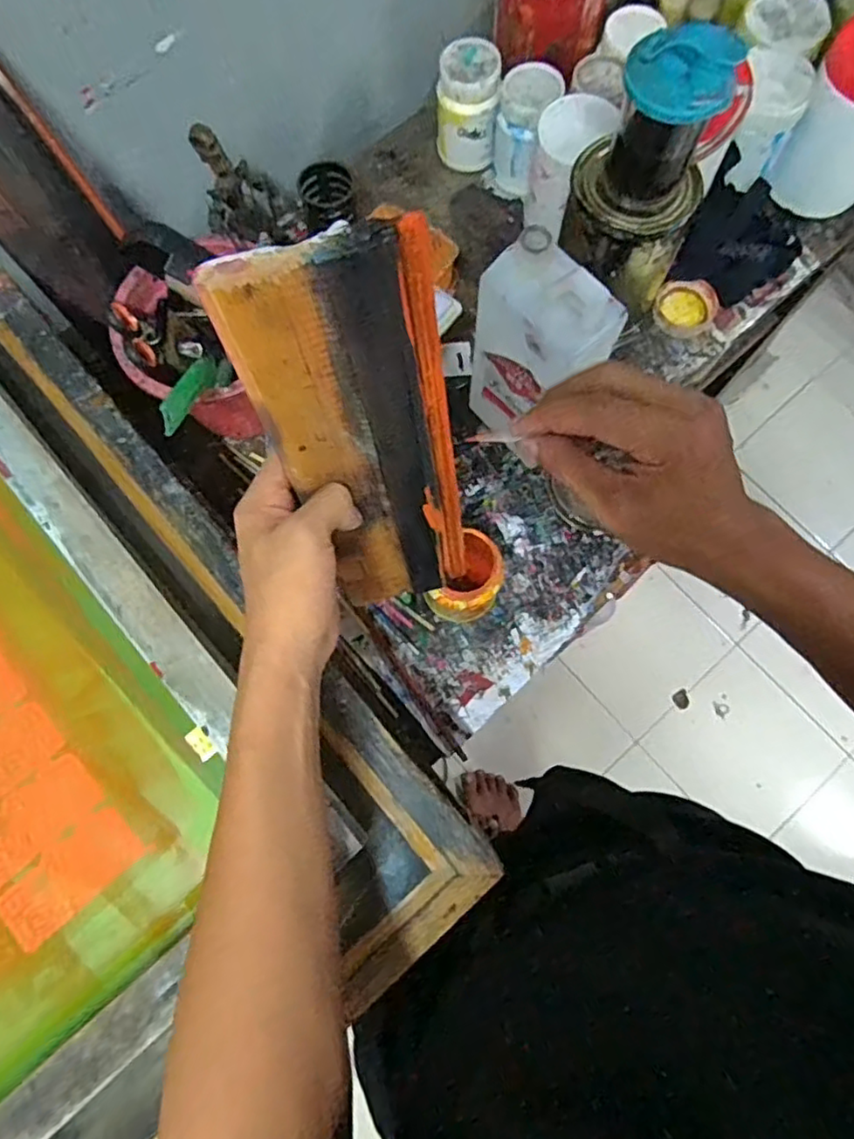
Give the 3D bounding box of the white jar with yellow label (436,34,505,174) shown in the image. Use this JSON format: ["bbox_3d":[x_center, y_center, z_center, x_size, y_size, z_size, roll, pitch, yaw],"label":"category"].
[{"bbox_3d":[0.044,-0.486,0.669,0.063,0.090,0.068,0,76,2],"label":"white jar with yellow label"}]

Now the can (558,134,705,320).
[{"bbox_3d":[0.176,-0.303,0.590,0.107,0.146,0.088,-16,76,-2],"label":"can"}]

